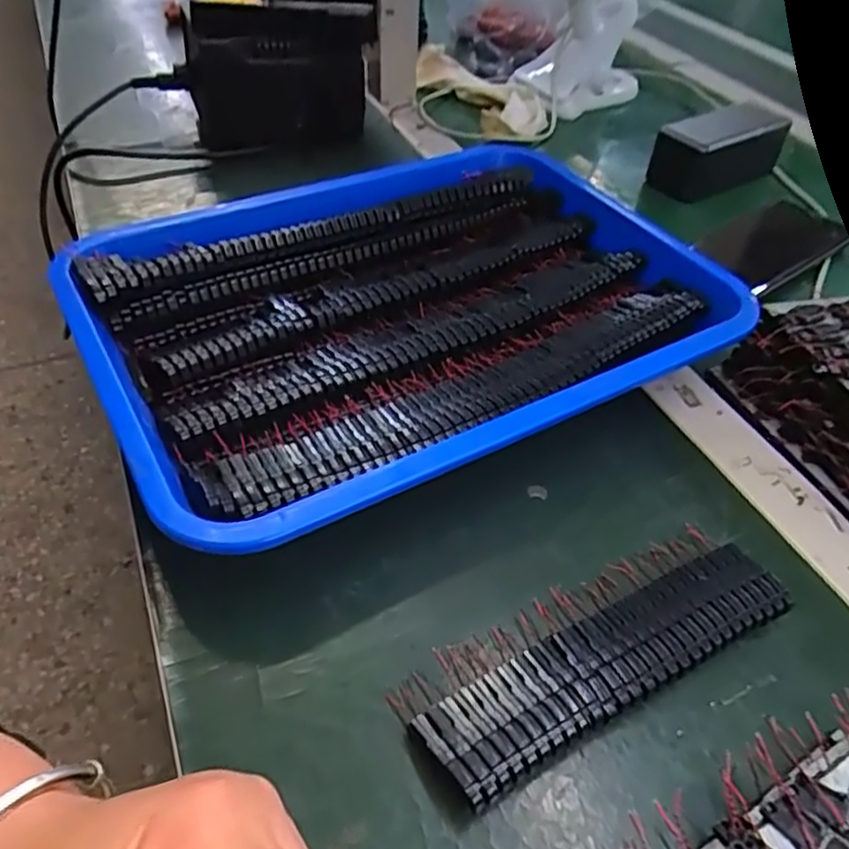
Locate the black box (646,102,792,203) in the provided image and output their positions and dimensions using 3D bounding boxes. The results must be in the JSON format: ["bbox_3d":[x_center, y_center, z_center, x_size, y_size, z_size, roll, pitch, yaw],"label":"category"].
[{"bbox_3d":[0.260,-0.244,0.617,0.119,0.045,0.053,-27,53,-27],"label":"black box"}]

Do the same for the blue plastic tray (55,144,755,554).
[{"bbox_3d":[-0.009,-0.070,0.424,0.362,0.048,0.269,-22,51,-24],"label":"blue plastic tray"}]

